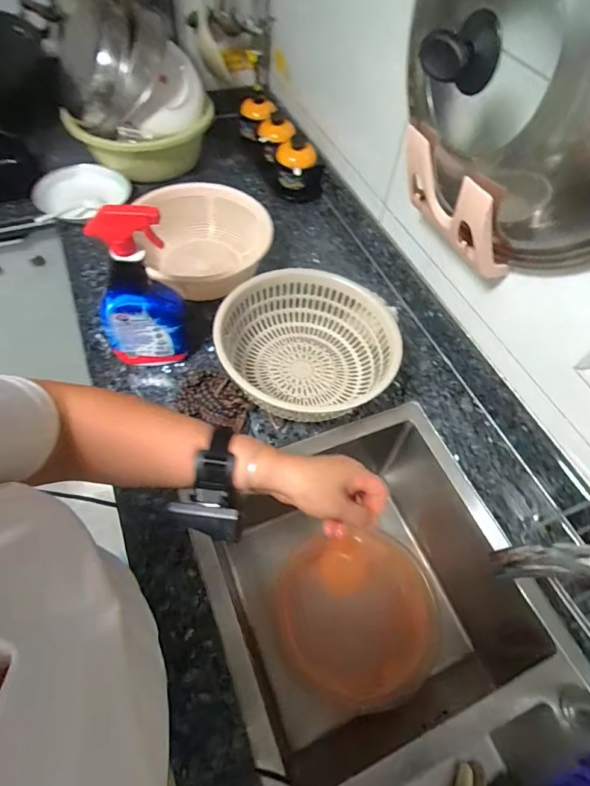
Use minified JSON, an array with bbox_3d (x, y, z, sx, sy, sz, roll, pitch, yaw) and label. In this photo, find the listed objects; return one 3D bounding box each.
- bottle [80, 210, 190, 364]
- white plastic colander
[{"bbox_3d":[-0.232,-0.146,0.629,0.118,0.266,0.047,-5,58,-8],"label":"bottle"},{"bbox_3d":[0.013,-0.072,0.700,0.255,0.112,0.275,2,57,-3],"label":"white plastic colander"}]

